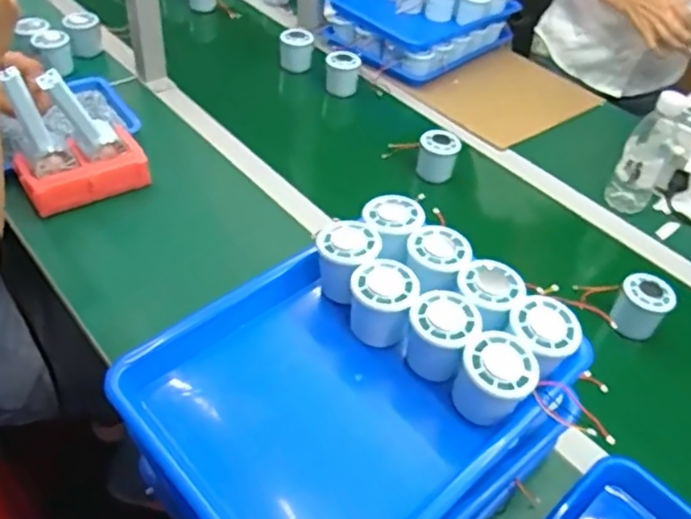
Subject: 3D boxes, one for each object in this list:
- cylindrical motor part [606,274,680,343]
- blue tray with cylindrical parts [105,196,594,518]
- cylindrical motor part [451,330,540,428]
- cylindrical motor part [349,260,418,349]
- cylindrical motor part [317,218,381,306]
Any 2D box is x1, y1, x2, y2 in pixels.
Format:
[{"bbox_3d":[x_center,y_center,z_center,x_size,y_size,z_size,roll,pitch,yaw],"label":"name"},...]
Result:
[{"bbox_3d":[0.355,0.057,0.755,0.058,0.058,0.054,3,43,-2],"label":"cylindrical motor part"},{"bbox_3d":[0.007,0.094,0.516,0.326,0.090,0.249,-30,53,-32],"label":"blue tray with cylindrical parts"},{"bbox_3d":[0.119,0.097,0.502,0.056,0.054,0.051,3,43,-2],"label":"cylindrical motor part"},{"bbox_3d":[0.032,0.041,0.556,0.054,0.061,0.052,3,43,-2],"label":"cylindrical motor part"},{"bbox_3d":[0.004,0.007,0.585,0.060,0.060,0.064,-21,49,-25],"label":"cylindrical motor part"}]

